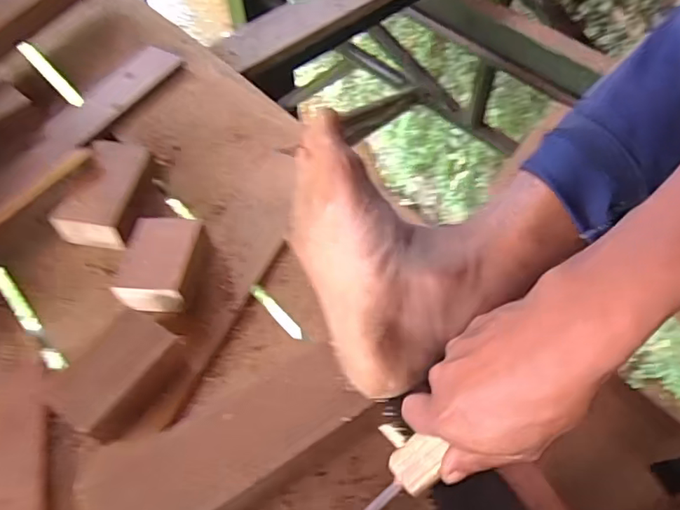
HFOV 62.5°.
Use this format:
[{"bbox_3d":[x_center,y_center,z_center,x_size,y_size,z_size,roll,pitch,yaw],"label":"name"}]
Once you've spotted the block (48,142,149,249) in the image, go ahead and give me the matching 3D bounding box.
[{"bbox_3d":[-0.263,-0.076,0.639,0.068,0.040,0.129,7,55,6],"label":"block"}]

